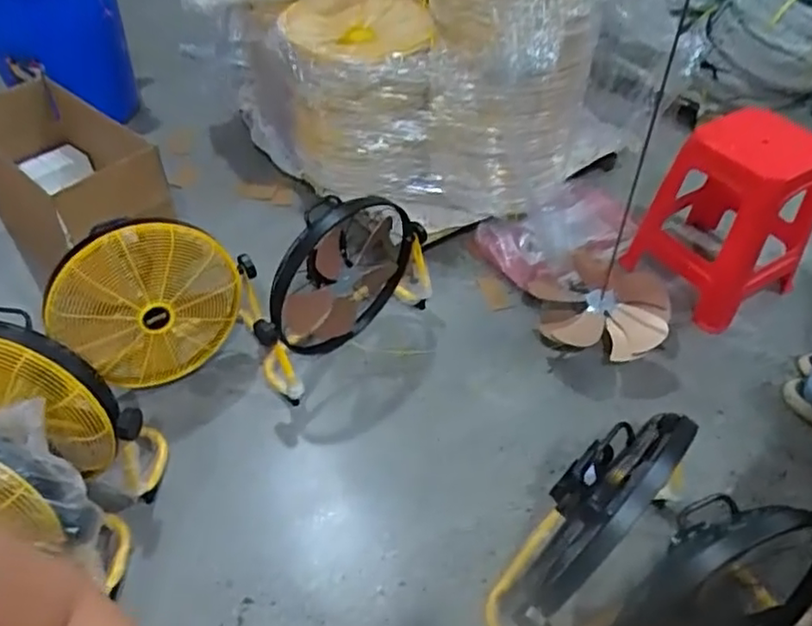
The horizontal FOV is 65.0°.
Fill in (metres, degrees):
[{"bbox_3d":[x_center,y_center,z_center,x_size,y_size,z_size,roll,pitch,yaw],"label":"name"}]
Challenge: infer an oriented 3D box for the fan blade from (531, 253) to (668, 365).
[{"bbox_3d":[0.530,-0.045,1.745,0.373,0.136,0.370,-3,50,4],"label":"fan blade"}]

